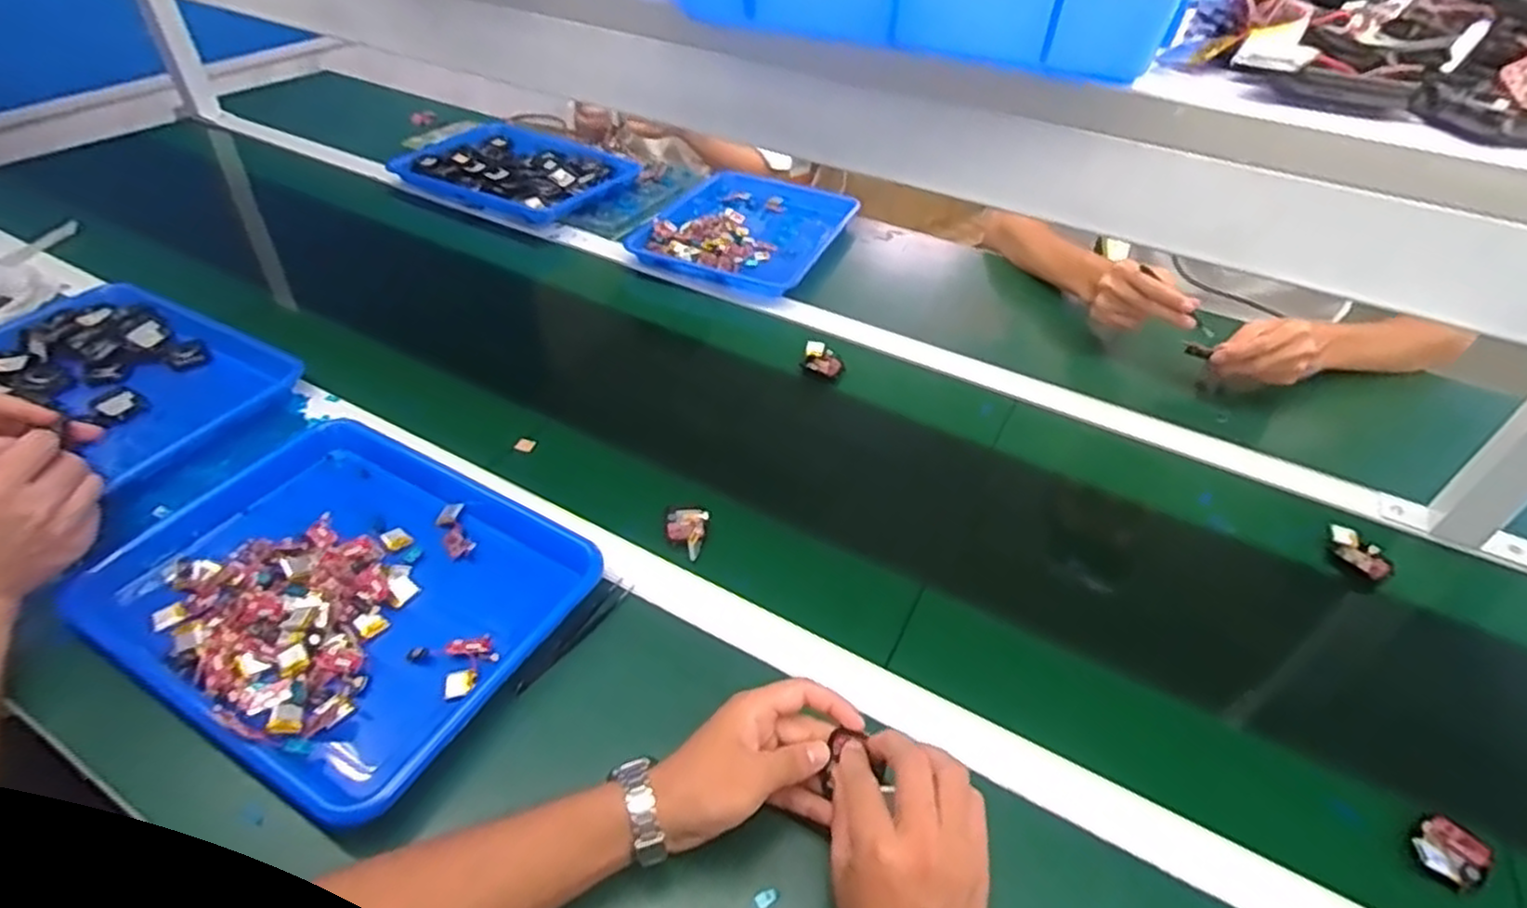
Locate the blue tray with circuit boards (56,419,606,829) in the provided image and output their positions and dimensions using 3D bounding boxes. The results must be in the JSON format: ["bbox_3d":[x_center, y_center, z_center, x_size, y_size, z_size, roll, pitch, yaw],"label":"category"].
[{"bbox_3d":[-0.317,0.101,0.571,0.329,0.039,0.258,23,46,19],"label":"blue tray with circuit boards"}]

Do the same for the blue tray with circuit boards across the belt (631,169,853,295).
[{"bbox_3d":[-0.021,-0.337,1.109,0.259,0.042,0.351,18,44,14],"label":"blue tray with circuit boards across the belt"}]

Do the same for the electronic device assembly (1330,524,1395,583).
[{"bbox_3d":[0.548,0.091,0.678,0.029,0.020,0.058,-13,45,-18],"label":"electronic device assembly"}]

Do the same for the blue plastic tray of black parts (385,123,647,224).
[{"bbox_3d":[-0.389,-0.459,1.184,0.333,0.029,0.253,22,45,19],"label":"blue plastic tray of black parts"}]

